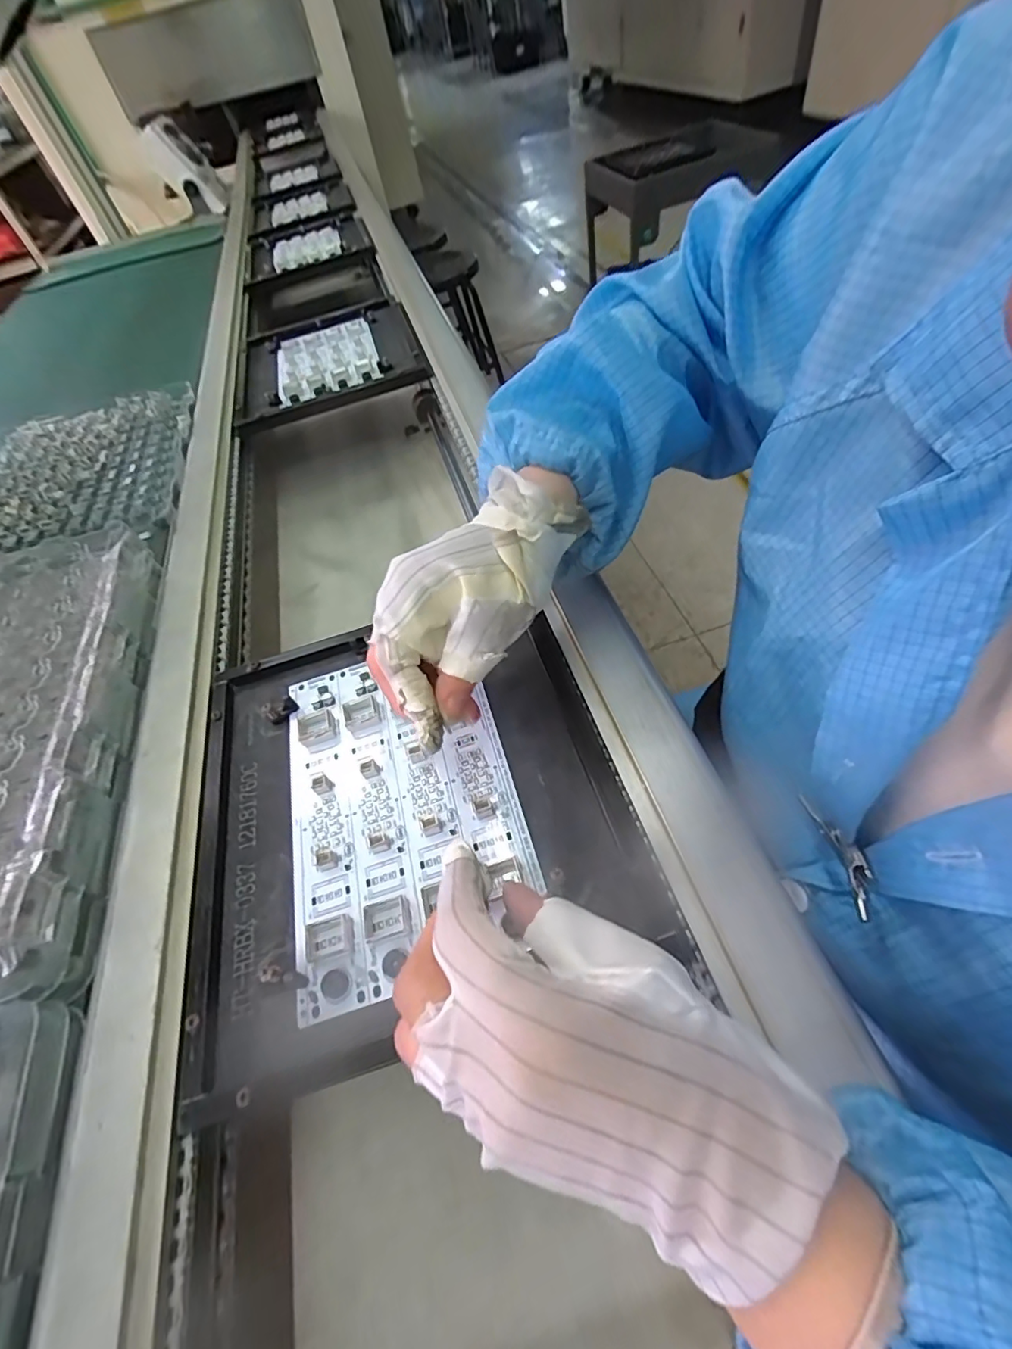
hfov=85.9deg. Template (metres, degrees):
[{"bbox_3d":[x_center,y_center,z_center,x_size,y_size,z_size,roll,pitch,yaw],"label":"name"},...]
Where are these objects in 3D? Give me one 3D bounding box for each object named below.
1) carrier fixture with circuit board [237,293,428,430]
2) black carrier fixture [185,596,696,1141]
[{"bbox_3d":[-0.231,-0.420,0.705,0.225,0.026,0.267,-17,52,-2],"label":"carrier fixture with circuit board"},{"bbox_3d":[-0.061,0.064,0.317,0.236,0.012,0.250,-15,53,-6],"label":"black carrier fixture"}]

